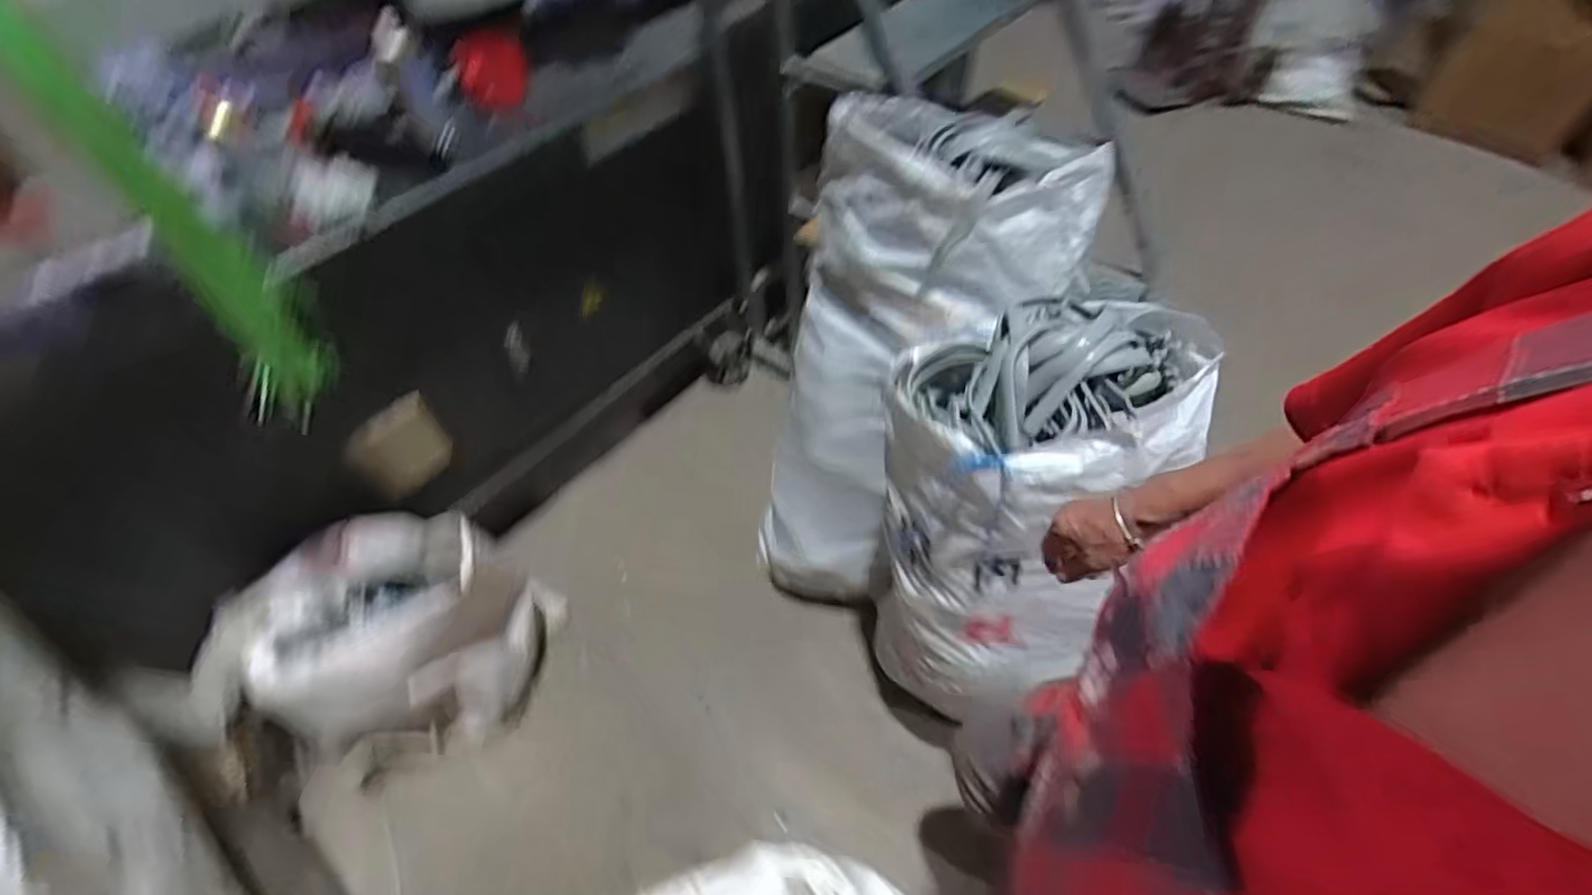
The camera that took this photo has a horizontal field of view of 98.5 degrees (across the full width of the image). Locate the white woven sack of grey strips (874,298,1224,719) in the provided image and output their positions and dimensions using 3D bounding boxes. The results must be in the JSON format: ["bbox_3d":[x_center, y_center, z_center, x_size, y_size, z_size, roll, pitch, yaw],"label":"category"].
[{"bbox_3d":[0.296,0.048,0.941,0.328,0.473,0.391,20,54,17],"label":"white woven sack of grey strips"}]

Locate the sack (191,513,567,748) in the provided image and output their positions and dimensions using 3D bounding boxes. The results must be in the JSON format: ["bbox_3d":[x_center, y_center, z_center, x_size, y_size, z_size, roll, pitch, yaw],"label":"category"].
[{"bbox_3d":[-0.709,0.330,1.225,0.445,0.353,0.312,-7,51,-5],"label":"sack"}]

